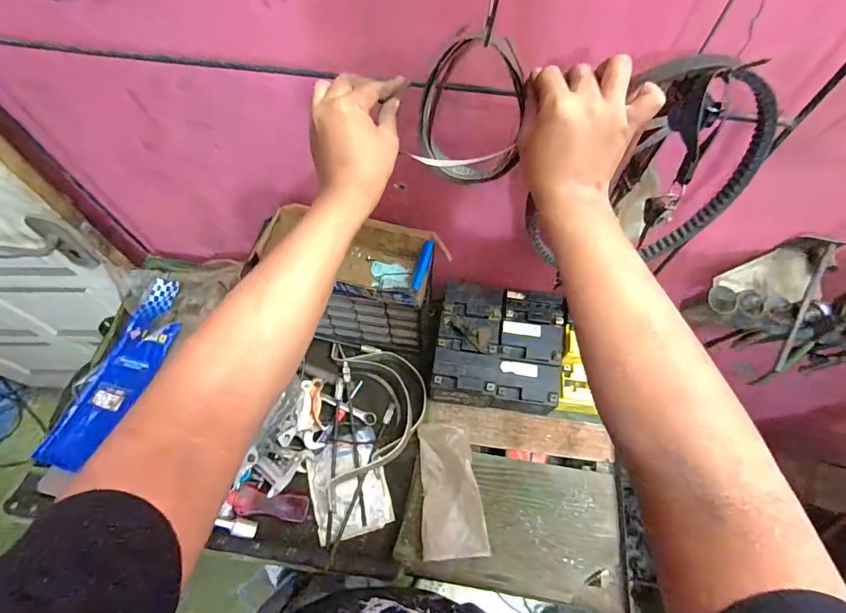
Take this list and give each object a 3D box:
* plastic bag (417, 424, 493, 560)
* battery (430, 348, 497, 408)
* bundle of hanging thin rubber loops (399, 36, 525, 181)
[{"bbox_3d":[0.048,0.304,0.709,0.102,0.027,0.204,-3,65,0],"label":"plastic bag"},{"bbox_3d":[0.072,0.134,0.762,0.109,0.110,0.072,7,62,3],"label":"battery"},{"bbox_3d":[0.052,-0.208,0.467,0.119,0.176,0.027,14,62,6],"label":"bundle of hanging thin rubber loops"}]

